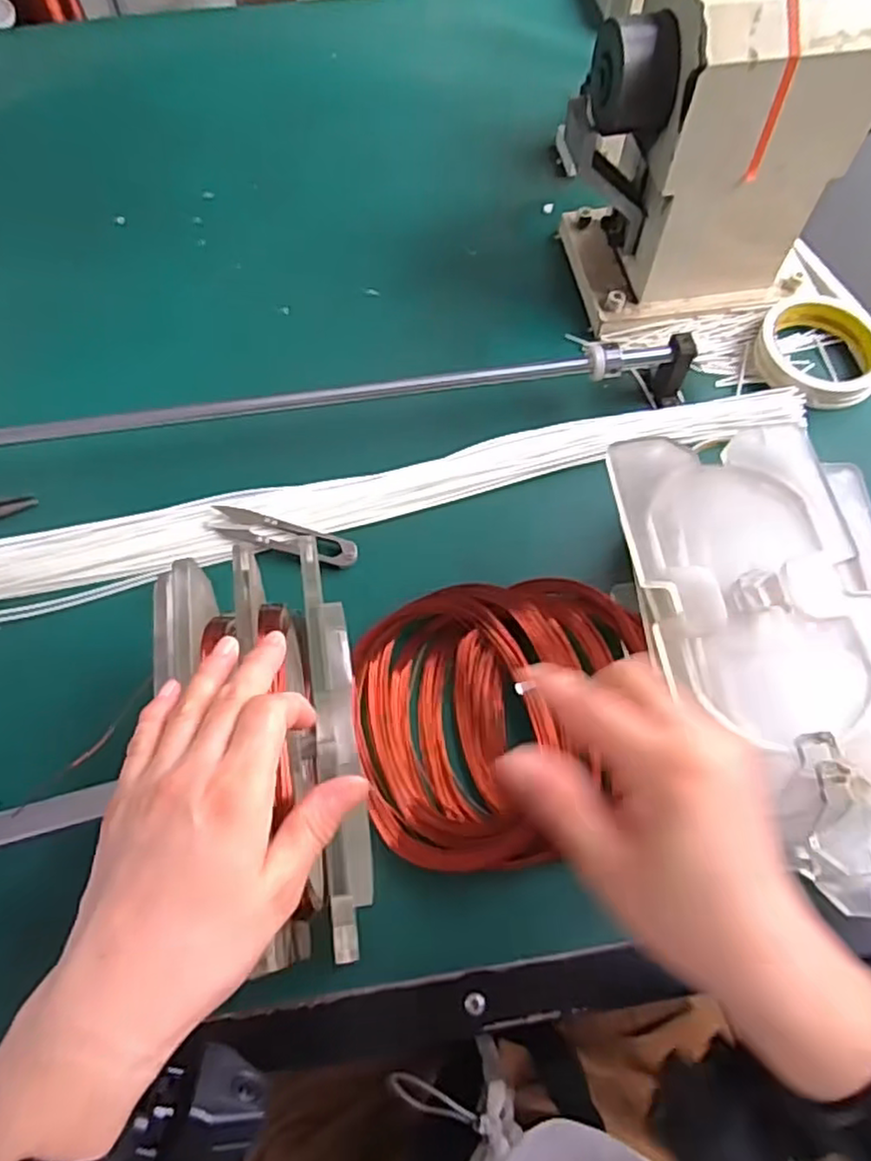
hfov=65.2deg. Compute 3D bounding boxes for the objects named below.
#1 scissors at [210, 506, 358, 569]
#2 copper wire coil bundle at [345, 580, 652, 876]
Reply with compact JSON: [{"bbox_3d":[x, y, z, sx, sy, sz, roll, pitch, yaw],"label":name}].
[{"bbox_3d":[-0.103,-0.030,0.460,0.103,0.008,0.022,16,65,9],"label":"scissors"},{"bbox_3d":[0.041,0.075,0.393,0.171,0.047,0.159,0,63,1],"label":"copper wire coil bundle"}]

